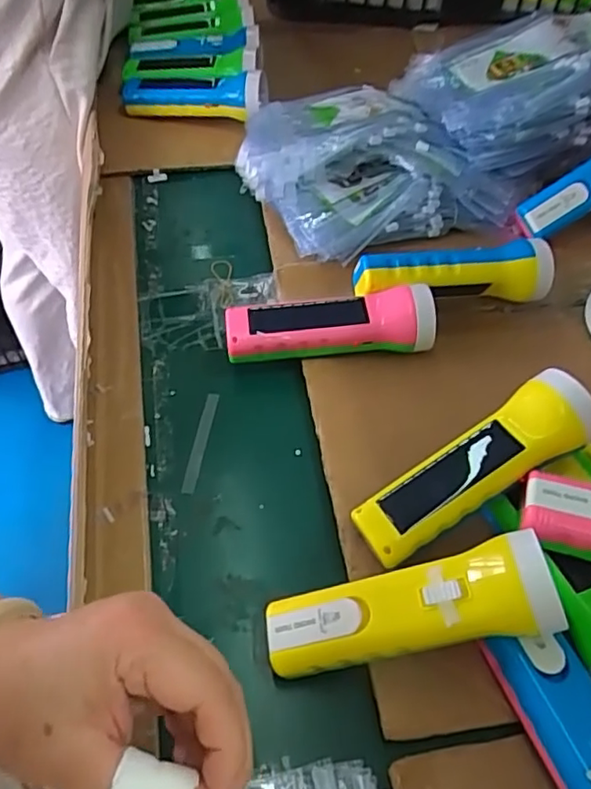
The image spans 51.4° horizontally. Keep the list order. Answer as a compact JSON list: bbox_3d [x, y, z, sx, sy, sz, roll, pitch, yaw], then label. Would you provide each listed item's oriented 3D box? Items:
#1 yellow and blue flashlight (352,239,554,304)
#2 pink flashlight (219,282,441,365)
[{"bbox_3d":[0.131,-0.100,0.515,0.168,0.044,0.044,-6,55,-5],"label":"yellow and blue flashlight"},{"bbox_3d":[0.027,-0.050,0.493,0.163,0.055,0.046,-3,55,-3],"label":"pink flashlight"}]

